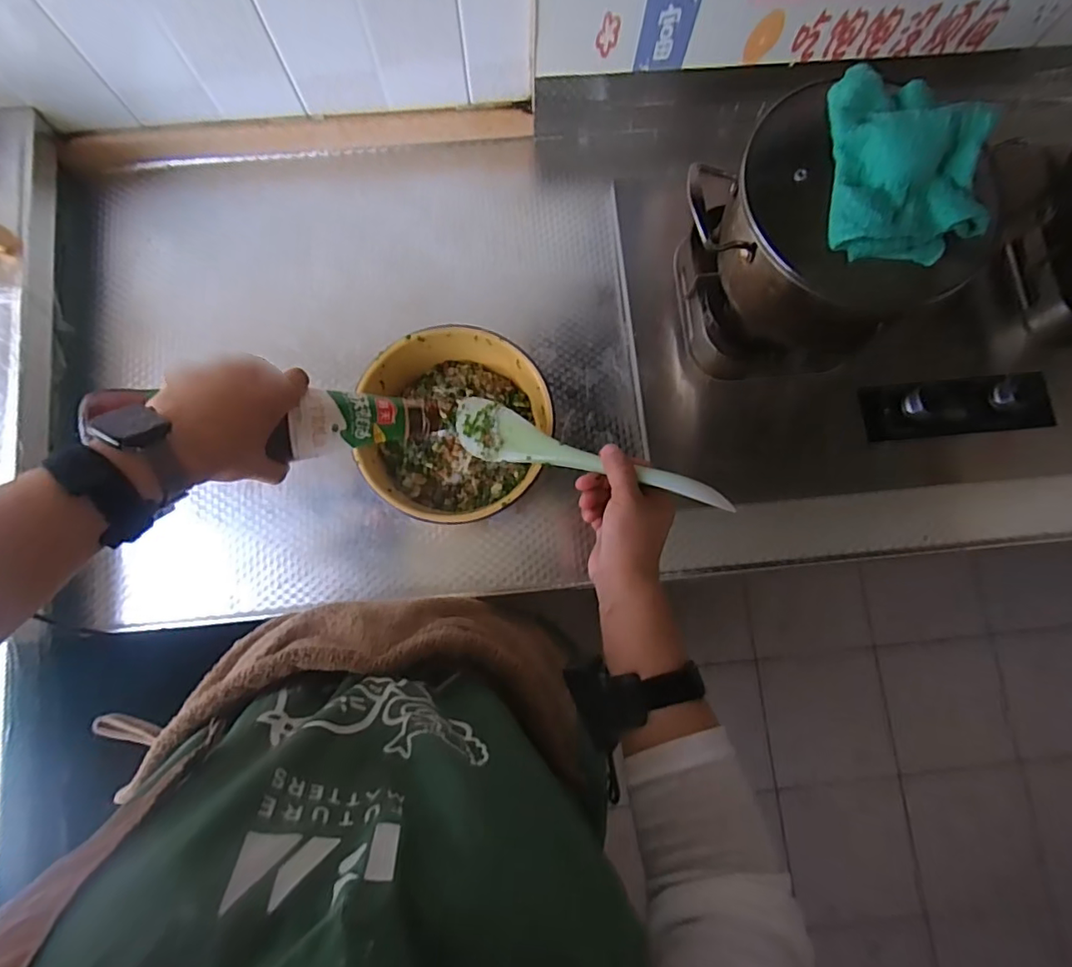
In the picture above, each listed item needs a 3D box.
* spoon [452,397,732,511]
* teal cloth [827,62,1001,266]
[{"bbox_3d":[0.032,-0.029,0.506,0.283,0.022,0.054,18,81,31],"label":"spoon"},{"bbox_3d":[0.301,-0.265,0.444,0.120,0.045,0.174,1,81,1],"label":"teal cloth"}]

